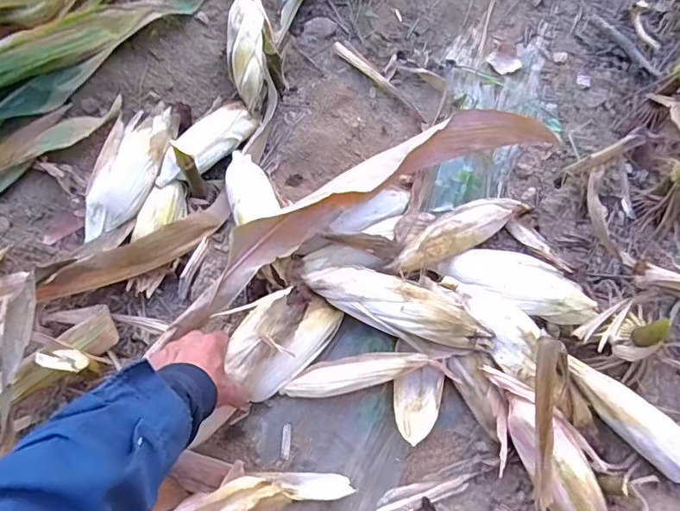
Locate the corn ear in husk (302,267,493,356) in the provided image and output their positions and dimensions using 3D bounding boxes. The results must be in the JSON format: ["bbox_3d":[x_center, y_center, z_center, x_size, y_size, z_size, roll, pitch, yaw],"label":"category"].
[{"bbox_3d":[0.075,0.068,0.665,0.251,0.046,0.068,22,70,8],"label":"corn ear in husk"}]

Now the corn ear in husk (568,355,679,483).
[{"bbox_3d":[0.375,0.216,0.634,0.215,0.056,0.060,37,73,13],"label":"corn ear in husk"}]

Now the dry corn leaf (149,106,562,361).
[{"bbox_3d":[0.035,-0.065,0.717,0.613,0.088,0.103,-31,71,-19],"label":"dry corn leaf"}]

